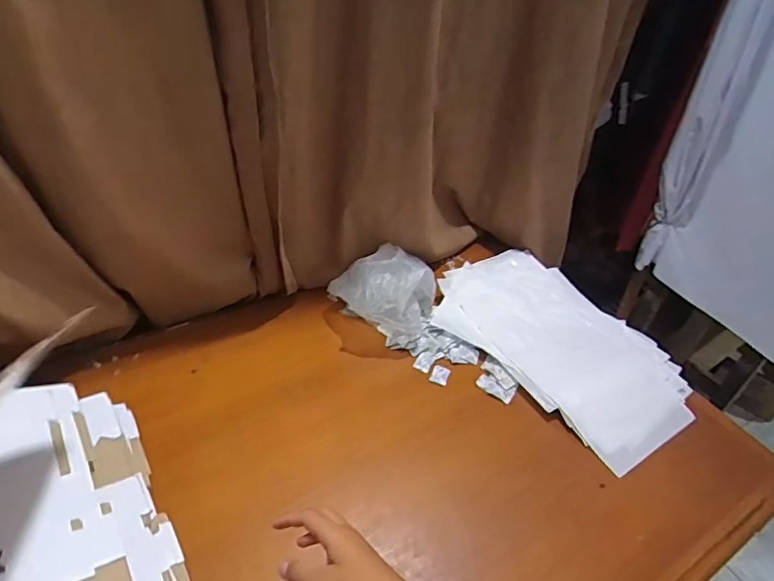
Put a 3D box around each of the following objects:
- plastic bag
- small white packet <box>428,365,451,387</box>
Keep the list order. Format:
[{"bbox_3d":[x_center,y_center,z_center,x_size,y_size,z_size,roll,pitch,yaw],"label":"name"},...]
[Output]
[{"bbox_3d":[-0.001,-0.005,0.975,0.179,0.136,0.218,20,41,16],"label":"plastic bag"},{"bbox_3d":[0.096,0.150,0.901,0.033,0.006,0.041,19,40,14],"label":"small white packet"}]

